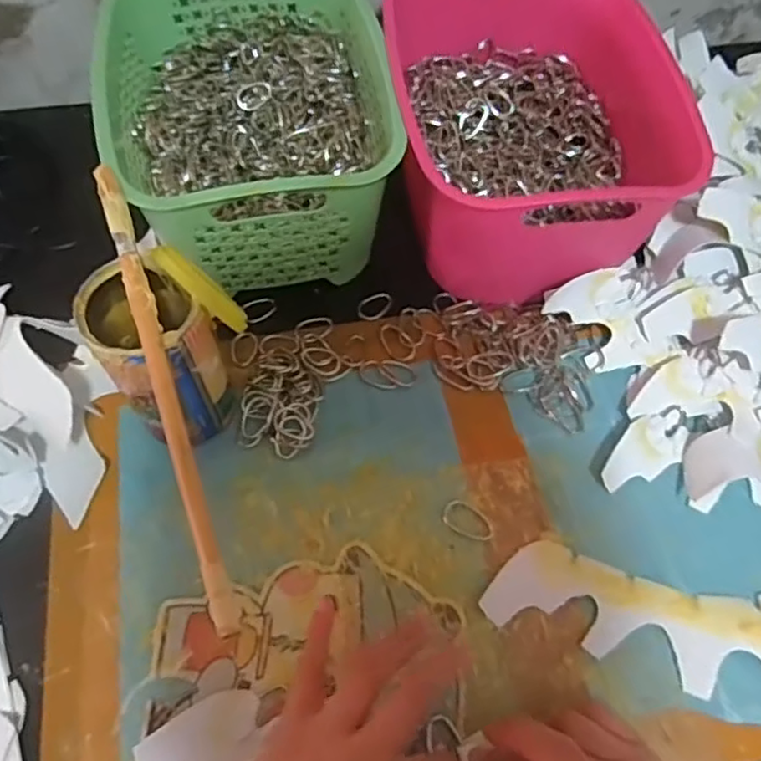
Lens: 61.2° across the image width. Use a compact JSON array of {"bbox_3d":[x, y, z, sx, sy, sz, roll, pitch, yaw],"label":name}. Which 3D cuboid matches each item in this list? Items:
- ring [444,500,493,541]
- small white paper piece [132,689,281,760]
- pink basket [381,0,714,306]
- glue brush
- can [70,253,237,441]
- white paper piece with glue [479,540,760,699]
[{"bbox_3d":[0.056,0.089,0.407,0.034,0.004,0.019,27,64,13],"label":"ring"},{"bbox_3d":[-0.090,0.187,0.334,0.066,0.004,0.037,-12,79,-32],"label":"small white paper piece"},{"bbox_3d":[0.105,-0.203,0.501,0.197,0.118,0.285,-3,62,-3],"label":"pink basket"},{"bbox_3d":[-0.109,-0.010,0.315,0.012,0.006,0.268,-19,64,-12],"label":"glue brush"},{"bbox_3d":[-0.131,-0.013,0.384,0.057,0.124,0.067,-36,68,-19],"label":"can"},{"bbox_3d":[0.178,0.144,0.380,0.220,0.009,0.076,21,63,8],"label":"white paper piece with glue"}]

